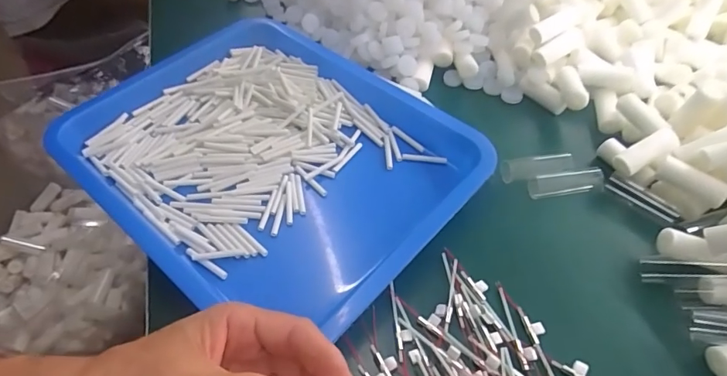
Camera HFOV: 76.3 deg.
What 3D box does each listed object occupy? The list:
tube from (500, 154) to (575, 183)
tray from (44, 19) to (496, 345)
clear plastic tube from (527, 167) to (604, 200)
[{"bbox_3d":[0.150,-0.016,0.397,0.059,0.014,0.018,-6,52,-4],"label":"tube"},{"bbox_3d":[-0.084,-0.033,0.411,0.333,0.038,0.262,35,60,25],"label":"tray"},{"bbox_3d":[0.174,-0.004,0.396,0.063,0.014,0.016,-8,52,-5],"label":"clear plastic tube"}]

